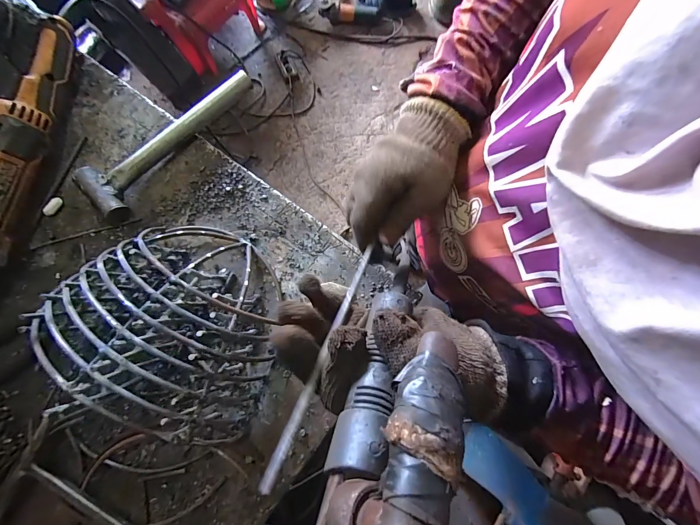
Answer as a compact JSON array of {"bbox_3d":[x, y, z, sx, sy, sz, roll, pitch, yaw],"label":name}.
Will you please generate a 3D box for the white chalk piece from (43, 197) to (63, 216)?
[{"bbox_3d":[-0.372,-0.070,0.418,0.010,0.007,0.026,26,81,5],"label":"white chalk piece"}]

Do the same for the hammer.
[{"bbox_3d":[-0.221,-0.154,0.419,0.240,0.032,0.069,-41,82,-7],"label":"hammer"}]

